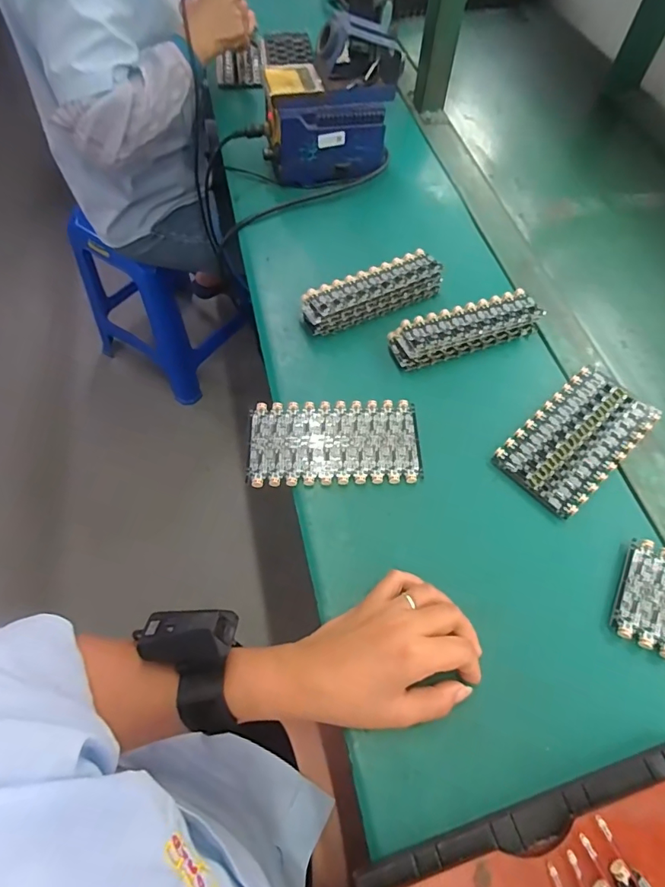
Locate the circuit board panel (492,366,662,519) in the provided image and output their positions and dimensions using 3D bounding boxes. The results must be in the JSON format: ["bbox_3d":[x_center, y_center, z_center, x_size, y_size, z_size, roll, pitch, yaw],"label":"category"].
[{"bbox_3d":[0.241,-0.008,0.463,0.165,0.011,0.089,-38,69,-22],"label":"circuit board panel"}]

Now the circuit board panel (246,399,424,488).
[{"bbox_3d":[0.002,-0.002,0.458,0.163,0.005,0.088,-1,60,-5],"label":"circuit board panel"}]

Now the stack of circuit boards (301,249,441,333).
[{"bbox_3d":[0.043,-0.172,0.539,0.163,0.033,0.050,-21,64,-15],"label":"stack of circuit boards"}]

